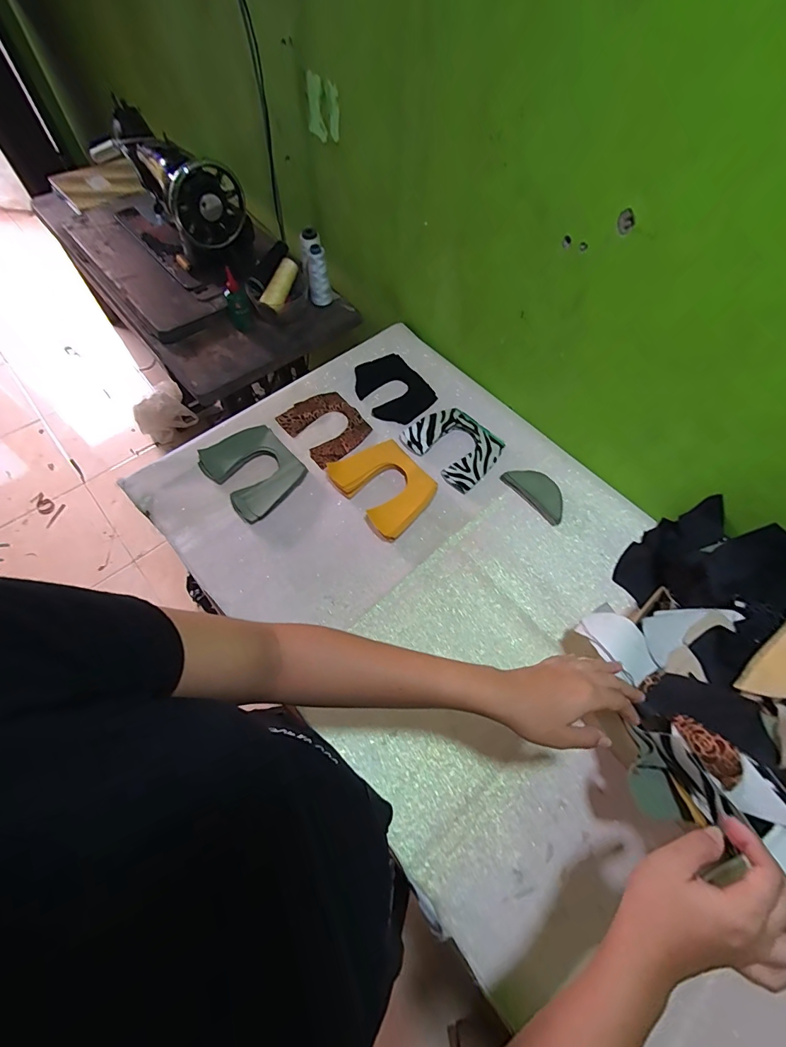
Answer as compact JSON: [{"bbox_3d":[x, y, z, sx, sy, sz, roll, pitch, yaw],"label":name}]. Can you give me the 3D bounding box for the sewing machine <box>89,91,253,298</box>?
[{"bbox_3d":[-0.466,-0.686,0.888,0.168,0.206,0.407,-38,69,-20],"label":"sewing machine"}]

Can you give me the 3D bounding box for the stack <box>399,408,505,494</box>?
[{"bbox_3d":[0.108,-0.136,0.734,0.125,0.012,0.151,-39,73,-17],"label":"stack"}]

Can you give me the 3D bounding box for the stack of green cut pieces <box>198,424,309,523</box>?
[{"bbox_3d":[-0.225,-0.089,0.695,0.127,0.019,0.153,-39,73,-17],"label":"stack of green cut pieces"}]

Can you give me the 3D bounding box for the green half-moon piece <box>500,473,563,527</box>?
[{"bbox_3d":[0.239,-0.055,0.698,0.060,0.008,0.112,-40,73,-17],"label":"green half-moon piece"}]

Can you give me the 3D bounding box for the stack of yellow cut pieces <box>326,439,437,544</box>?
[{"bbox_3d":[-0.016,-0.067,0.687,0.120,0.028,0.169,-38,72,-16],"label":"stack of yellow cut pieces"}]

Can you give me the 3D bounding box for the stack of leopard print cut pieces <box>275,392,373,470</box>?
[{"bbox_3d":[-0.117,-0.173,0.759,0.120,0.010,0.138,-37,72,-16],"label":"stack of leopard print cut pieces"}]

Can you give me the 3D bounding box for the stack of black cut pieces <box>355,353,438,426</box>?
[{"bbox_3d":[0.002,-0.252,0.800,0.122,0.006,0.158,-26,69,-13],"label":"stack of black cut pieces"}]

